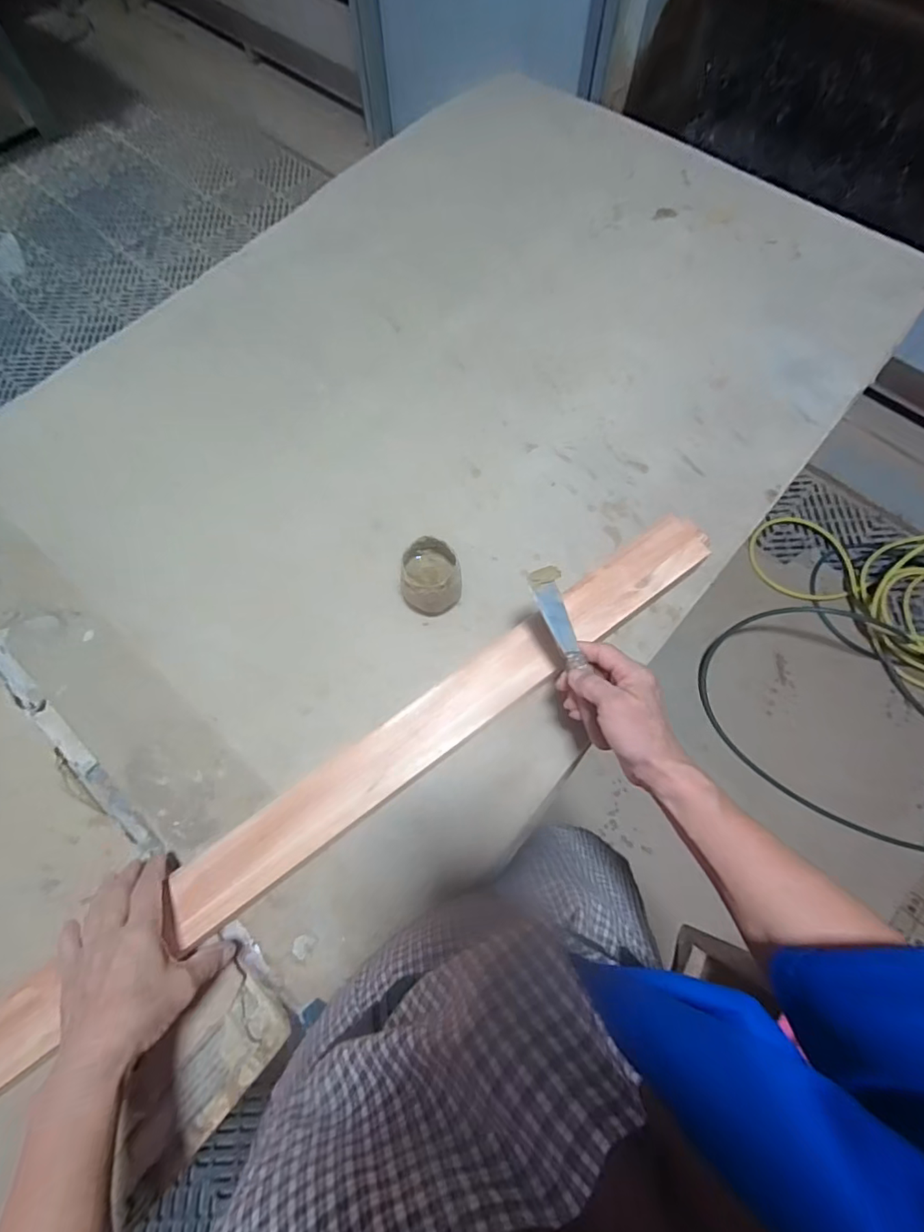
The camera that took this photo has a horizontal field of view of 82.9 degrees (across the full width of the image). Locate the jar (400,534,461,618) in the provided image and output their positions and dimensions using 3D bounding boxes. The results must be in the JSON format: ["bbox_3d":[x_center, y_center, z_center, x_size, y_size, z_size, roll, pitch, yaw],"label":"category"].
[{"bbox_3d":[-0.032,-0.039,0.554,0.059,0.069,0.061,0,69,1],"label":"jar"}]

